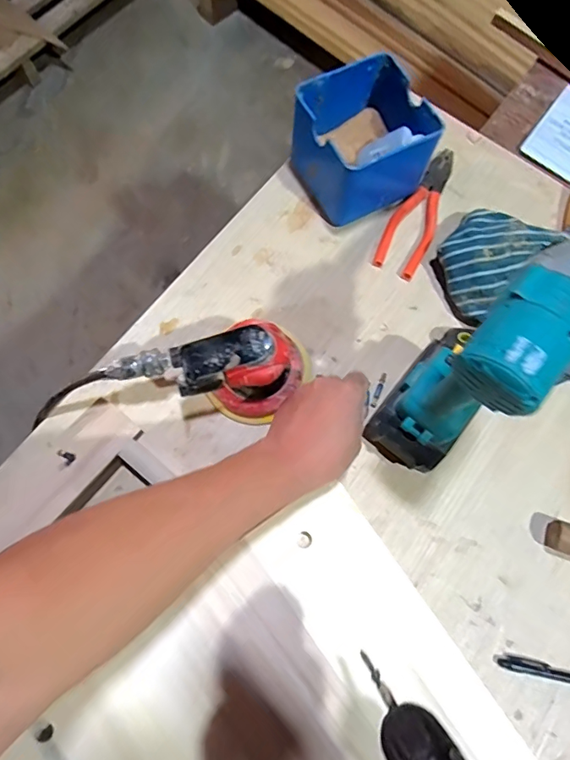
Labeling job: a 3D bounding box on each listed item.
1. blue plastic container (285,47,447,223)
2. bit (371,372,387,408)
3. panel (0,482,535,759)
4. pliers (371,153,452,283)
[{"bbox_3d":[0.087,-0.274,0.562,0.128,0.104,0.123,-26,75,-10],"label":"blue plastic container"},{"bbox_3d":[0.103,0.011,0.524,0.007,0.004,0.040,20,84,4],"label":"bit"},{"bbox_3d":[0.004,0.328,0.382,0.356,0.030,0.340,-35,77,-12],"label":"panel"},{"bbox_3d":[0.170,-0.210,0.592,0.056,0.012,0.192,28,74,7],"label":"pliers"}]

